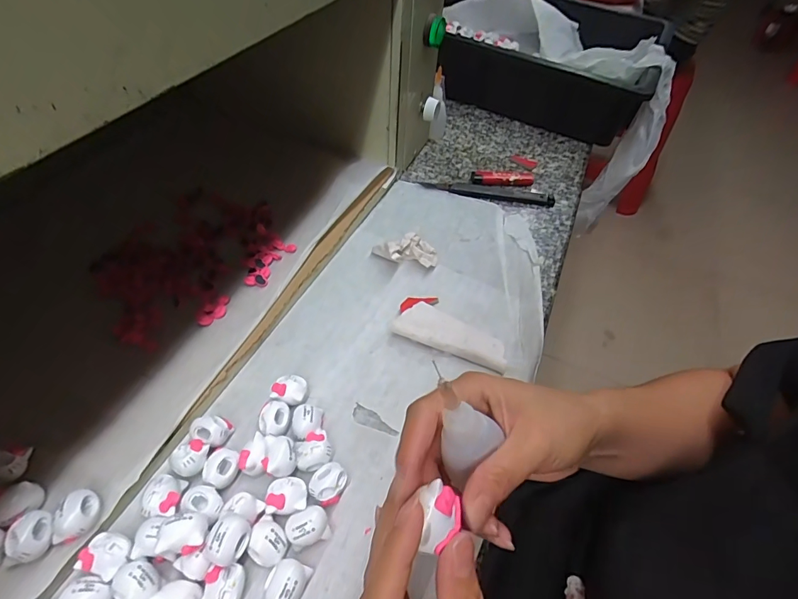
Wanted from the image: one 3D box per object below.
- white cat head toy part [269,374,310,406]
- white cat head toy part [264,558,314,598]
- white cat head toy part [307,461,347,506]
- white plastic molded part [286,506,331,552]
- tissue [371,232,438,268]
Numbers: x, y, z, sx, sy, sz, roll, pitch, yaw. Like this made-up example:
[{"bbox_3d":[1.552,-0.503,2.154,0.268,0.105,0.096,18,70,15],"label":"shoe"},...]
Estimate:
[{"bbox_3d":[-0.080,0.070,0.324,0.026,0.019,0.023,19,55,12],"label":"white cat head toy part"},{"bbox_3d":[-0.065,0.164,0.246,0.023,0.018,0.025,17,55,11],"label":"white cat head toy part"},{"bbox_3d":[-0.046,0.122,0.283,0.021,0.018,0.025,25,56,16],"label":"white cat head toy part"},{"bbox_3d":[-0.057,0.141,0.265,0.025,0.018,0.021,-22,57,-17],"label":"white plastic molded part"},{"bbox_3d":[0.006,-0.049,0.412,0.062,0.025,0.034,0,53,-2],"label":"tissue"}]

